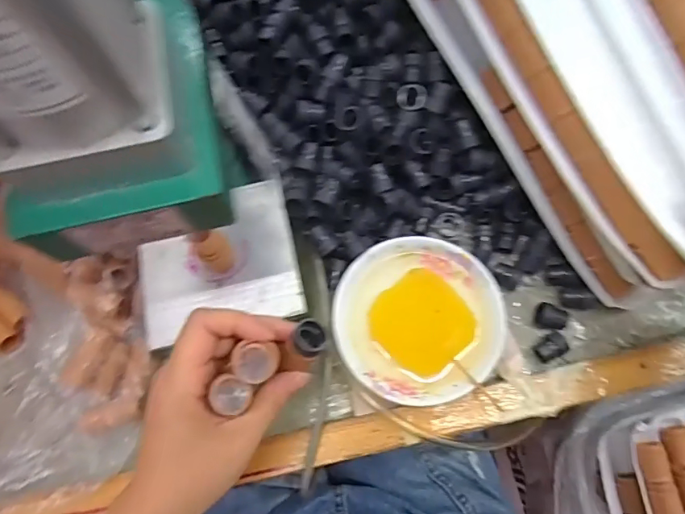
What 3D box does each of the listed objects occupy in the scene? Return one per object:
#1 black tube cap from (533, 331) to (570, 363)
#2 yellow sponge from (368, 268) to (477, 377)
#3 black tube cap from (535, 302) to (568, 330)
[{"bbox_3d":[0.170,0.074,0.386,0.023,0.016,0.017,-27,72,-7],"label":"black tube cap"},{"bbox_3d":[0.065,0.053,0.387,0.073,0.008,0.075,-39,74,-11],"label":"yellow sponge"},{"bbox_3d":[0.174,0.051,0.397,0.023,0.014,0.017,23,73,10],"label":"black tube cap"}]

